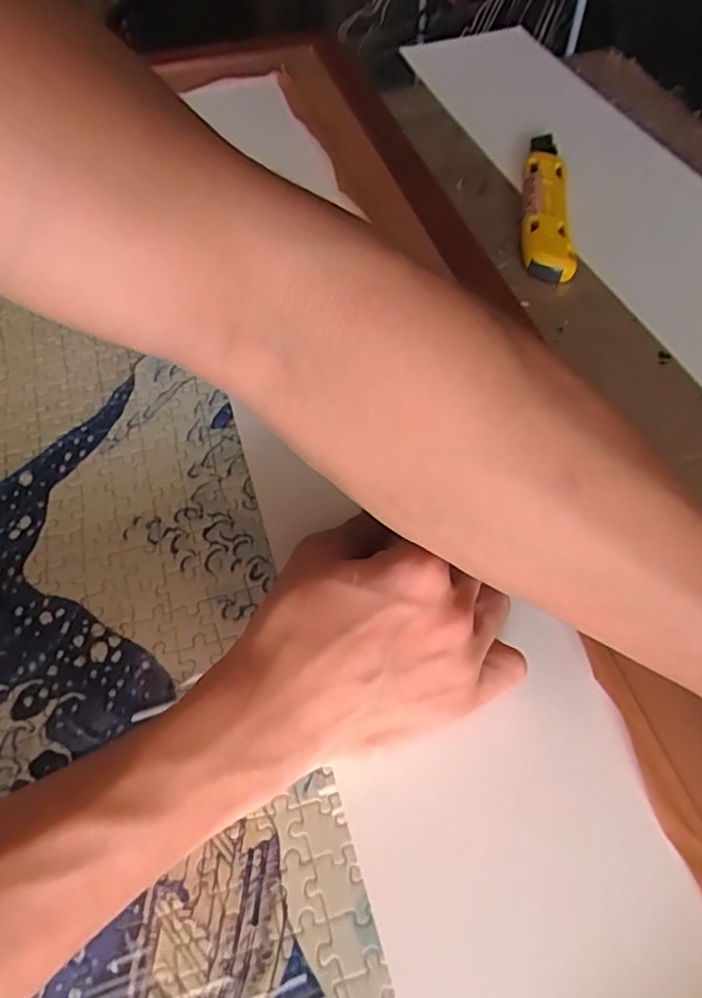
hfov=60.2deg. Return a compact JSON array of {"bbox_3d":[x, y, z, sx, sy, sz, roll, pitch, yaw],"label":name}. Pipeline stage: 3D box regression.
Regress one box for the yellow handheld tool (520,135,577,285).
[{"bbox_3d":[0.140,-0.212,0.438,0.033,0.025,0.154,5,59,2],"label":"yellow handheld tool"}]

